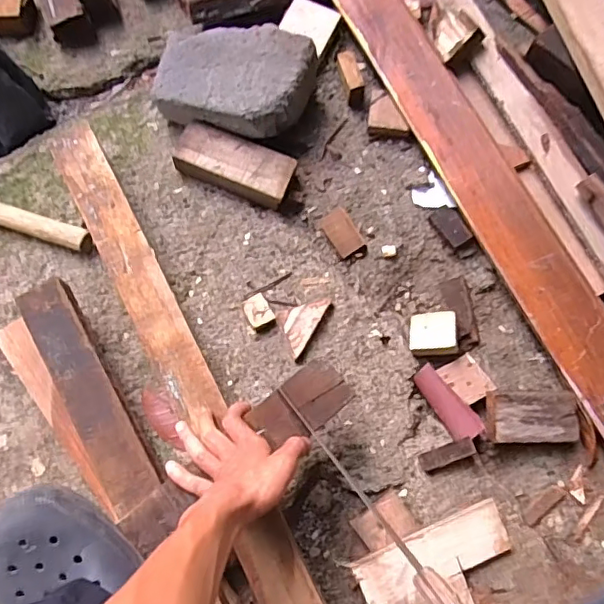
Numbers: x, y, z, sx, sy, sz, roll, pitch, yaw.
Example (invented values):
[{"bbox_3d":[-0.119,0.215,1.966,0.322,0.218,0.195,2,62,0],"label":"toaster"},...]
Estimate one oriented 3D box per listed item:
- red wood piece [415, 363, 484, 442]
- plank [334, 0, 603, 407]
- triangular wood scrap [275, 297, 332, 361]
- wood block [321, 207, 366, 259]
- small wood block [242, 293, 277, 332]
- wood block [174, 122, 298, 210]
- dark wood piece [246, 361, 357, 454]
[{"bbox_3d":[0.176,0.123,0.694,0.036,0.015,0.099,-35,78,-9],"label":"red wood piece"},{"bbox_3d":[0.227,-0.176,0.736,0.086,0.031,0.641,-25,75,-8],"label":"plank"},{"bbox_3d":[0.012,0.030,0.723,0.070,0.021,0.060,-21,76,-6],"label":"triangular wood scrap"},{"bbox_3d":[0.055,-0.095,0.765,0.042,0.018,0.064,-30,77,-8],"label":"wood block"},{"bbox_3d":[-0.055,0.013,0.723,0.031,0.023,0.043,-26,77,-7],"label":"small wood block"},{"bbox_3d":[-0.090,-0.182,0.766,0.159,0.051,0.080,23,74,7],"label":"wood block"},{"bbox_3d":[0.000,0.104,0.585,0.097,0.010,0.056,-36,76,-10],"label":"dark wood piece"}]

